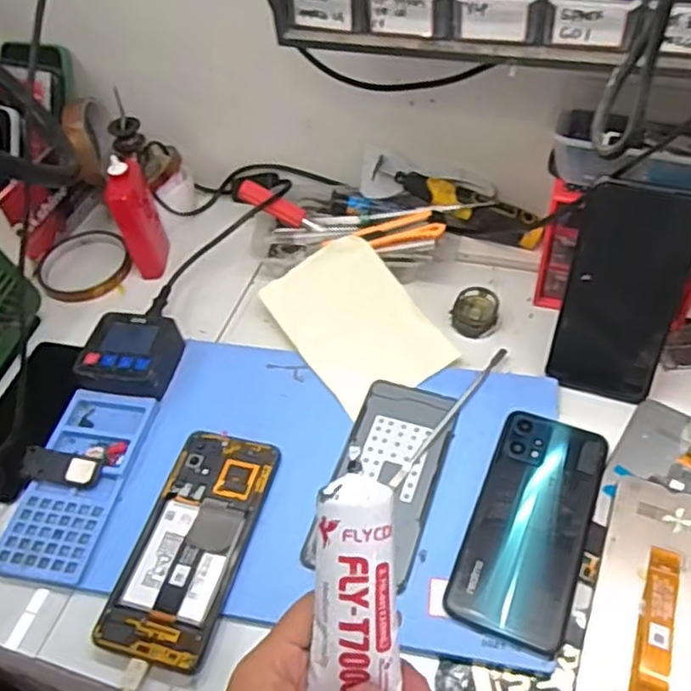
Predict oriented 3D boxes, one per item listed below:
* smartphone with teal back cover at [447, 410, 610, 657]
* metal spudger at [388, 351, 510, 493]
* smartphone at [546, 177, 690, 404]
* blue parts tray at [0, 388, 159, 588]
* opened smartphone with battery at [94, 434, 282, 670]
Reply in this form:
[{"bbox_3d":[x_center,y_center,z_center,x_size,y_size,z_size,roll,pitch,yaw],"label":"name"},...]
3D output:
[{"bbox_3d":[0.125,0.116,0.458,0.073,0.012,0.158,16,54,19],"label":"smartphone with teal back cover"},{"bbox_3d":[0.081,0.052,0.518,0.008,0.004,0.156,28,59,26],"label":"metal spudger"},{"bbox_3d":[0.199,-0.036,0.494,0.076,0.158,0.005,14,29,16],"label":"smartphone"},{"bbox_3d":[-0.198,0.098,0.505,0.070,0.013,0.154,6,51,11],"label":"blue parts tray"},{"bbox_3d":[-0.104,0.132,0.469,0.074,0.012,0.161,10,52,14],"label":"opened smartphone with battery"}]

